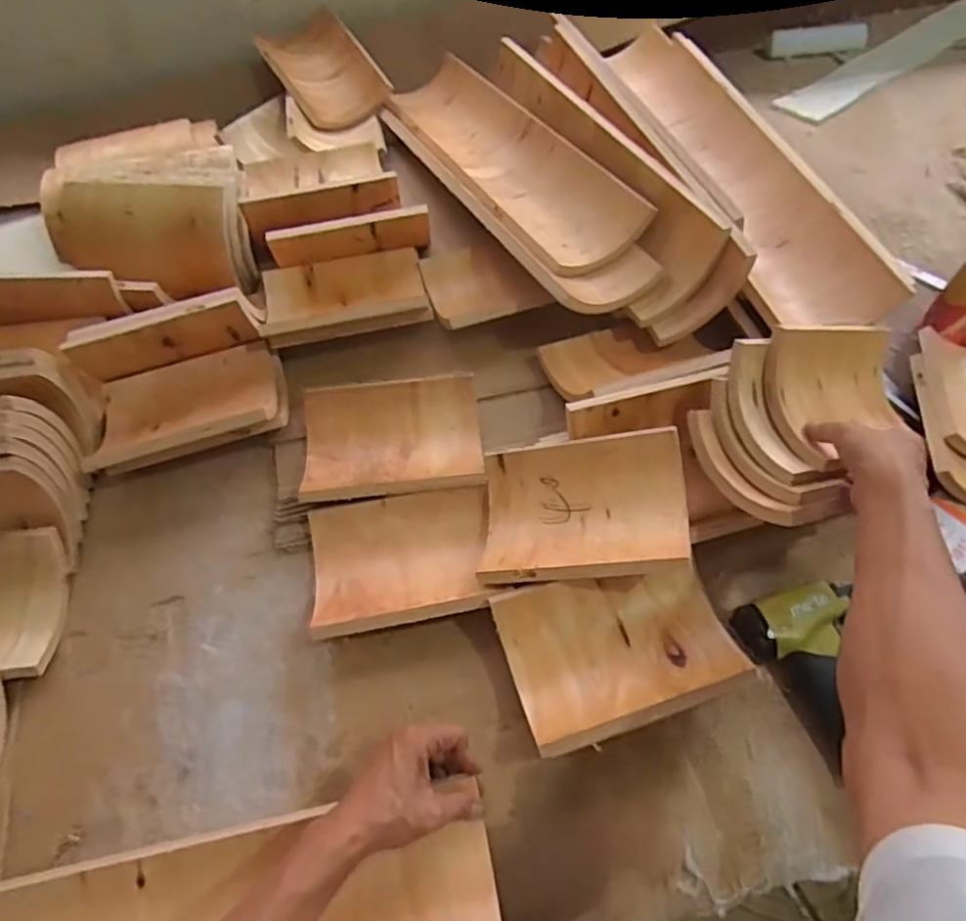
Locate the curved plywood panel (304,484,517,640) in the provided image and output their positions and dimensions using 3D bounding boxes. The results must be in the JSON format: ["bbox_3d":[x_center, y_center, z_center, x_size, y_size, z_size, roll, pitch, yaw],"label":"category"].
[{"bbox_3d":[-0.082,0.102,0.652,0.189,0.038,0.143,-9,58,-4],"label":"curved plywood panel"}]

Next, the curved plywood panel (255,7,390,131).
[{"bbox_3d":[-0.259,-0.631,1.021,0.152,0.055,0.242,-35,79,-15],"label":"curved plywood panel"}]

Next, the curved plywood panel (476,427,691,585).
[{"bbox_3d":[0.096,0.050,0.624,0.195,0.032,0.140,-8,62,21],"label":"curved plywood panel"}]

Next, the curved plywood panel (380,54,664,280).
[{"bbox_3d":[0.027,-0.440,0.882,0.140,0.052,0.526,-25,60,-13],"label":"curved plywood panel"}]

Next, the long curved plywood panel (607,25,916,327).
[{"bbox_3d":[0.314,-0.405,0.835,0.140,0.049,0.621,-14,58,-7],"label":"long curved plywood panel"}]

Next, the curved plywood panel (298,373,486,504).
[{"bbox_3d":[-0.101,-0.023,0.717,0.197,0.050,0.135,-7,58,-3],"label":"curved plywood panel"}]

